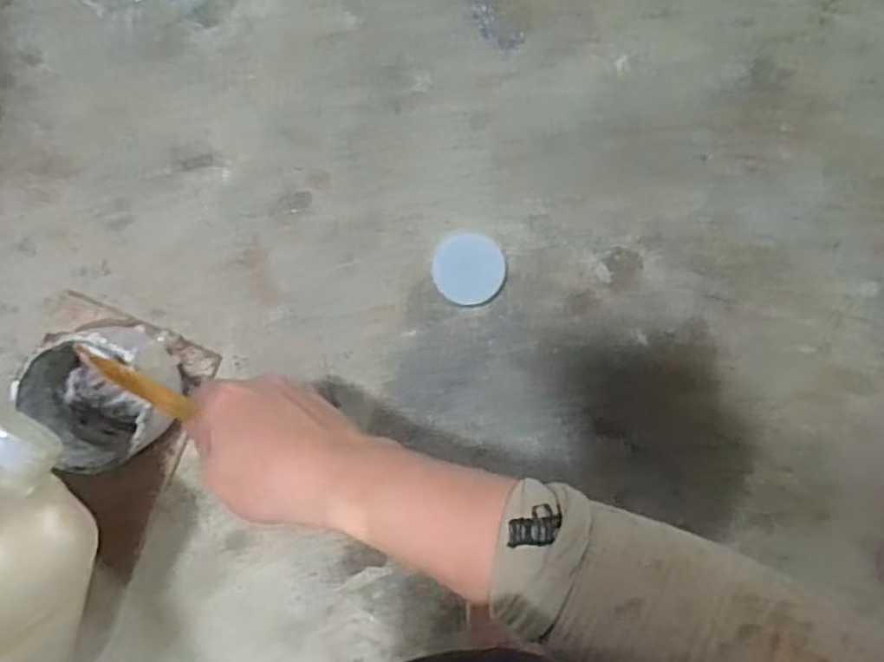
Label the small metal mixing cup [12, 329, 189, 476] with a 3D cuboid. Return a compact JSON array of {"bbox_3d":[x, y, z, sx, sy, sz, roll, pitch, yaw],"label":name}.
[{"bbox_3d":[-0.212,0.039,0.425,0.087,0.057,0.086,0,96,-1],"label":"small metal mixing cup"}]

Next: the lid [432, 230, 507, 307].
[{"bbox_3d":[0.017,-0.040,0.437,0.046,0.021,0.045,0,96,-1],"label":"lid"}]

